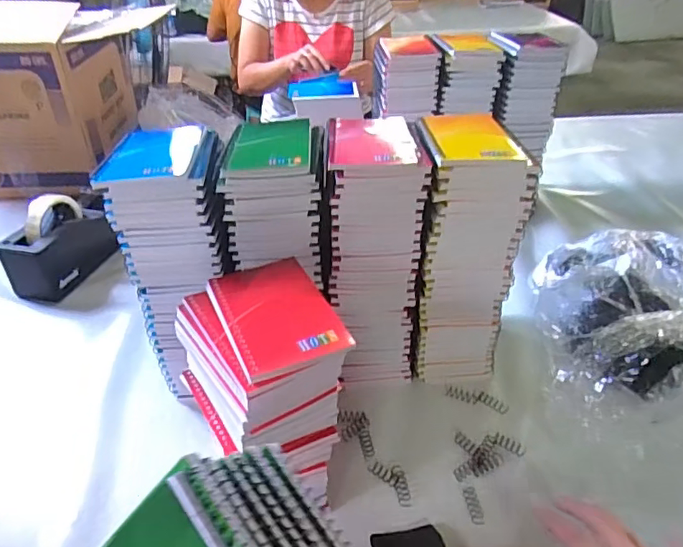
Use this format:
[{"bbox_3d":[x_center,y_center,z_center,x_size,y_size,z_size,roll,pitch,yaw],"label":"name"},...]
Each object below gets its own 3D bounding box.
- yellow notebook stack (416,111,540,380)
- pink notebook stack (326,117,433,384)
[{"bbox_3d":[0.136,-0.024,0.589,0.102,0.278,0.118,2,35,4],"label":"yellow notebook stack"},{"bbox_3d":[0.034,-0.019,0.583,0.092,0.276,0.110,-3,35,-3],"label":"pink notebook stack"}]

